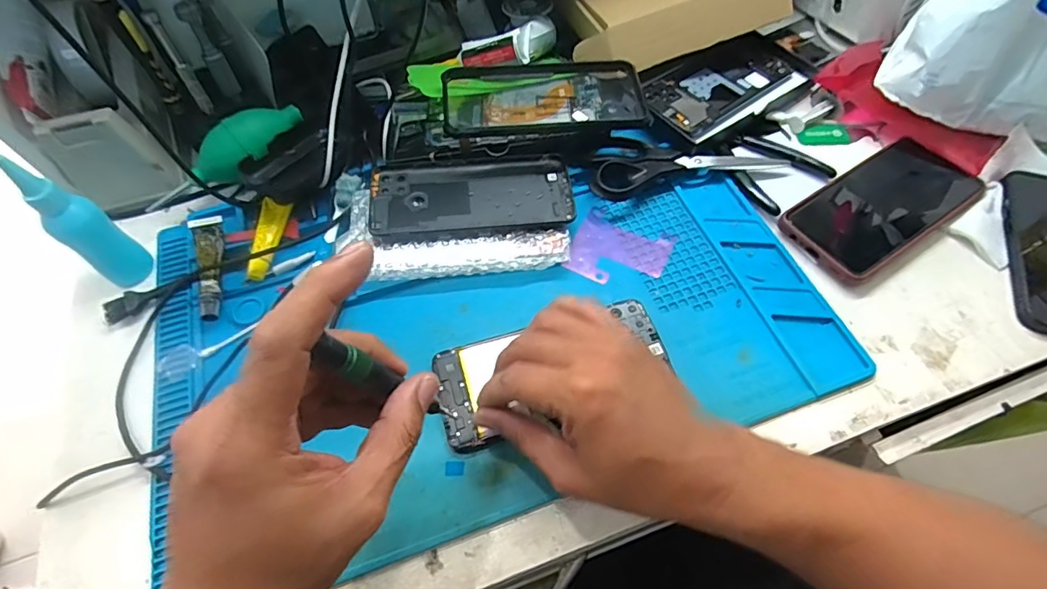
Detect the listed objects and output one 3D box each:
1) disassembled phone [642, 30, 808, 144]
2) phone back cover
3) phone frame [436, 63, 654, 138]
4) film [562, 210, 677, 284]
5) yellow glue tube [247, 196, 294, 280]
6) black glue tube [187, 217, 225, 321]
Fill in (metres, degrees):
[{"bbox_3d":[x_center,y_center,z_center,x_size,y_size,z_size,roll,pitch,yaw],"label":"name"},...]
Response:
[{"bbox_3d":[0.196,-0.200,0.493,0.168,0.017,0.083,-31,66,-14],"label":"disassembled phone"},{"bbox_3d":[-0.043,-0.083,0.428,0.163,0.007,0.073,-5,58,-4],"label":"phone back cover"},{"bbox_3d":[0.016,-0.172,0.442,0.170,0.015,0.090,-6,60,-5],"label":"phone frame"},{"bbox_3d":[0.077,-0.033,0.417,0.075,0.004,0.063,23,61,15],"label":"film"},{"bbox_3d":[-0.207,-0.043,0.415,0.022,0.015,0.070,7,60,6],"label":"yellow glue tube"},{"bbox_3d":[-0.245,-0.021,0.406,0.022,0.022,0.088,-17,60,-8],"label":"black glue tube"}]

